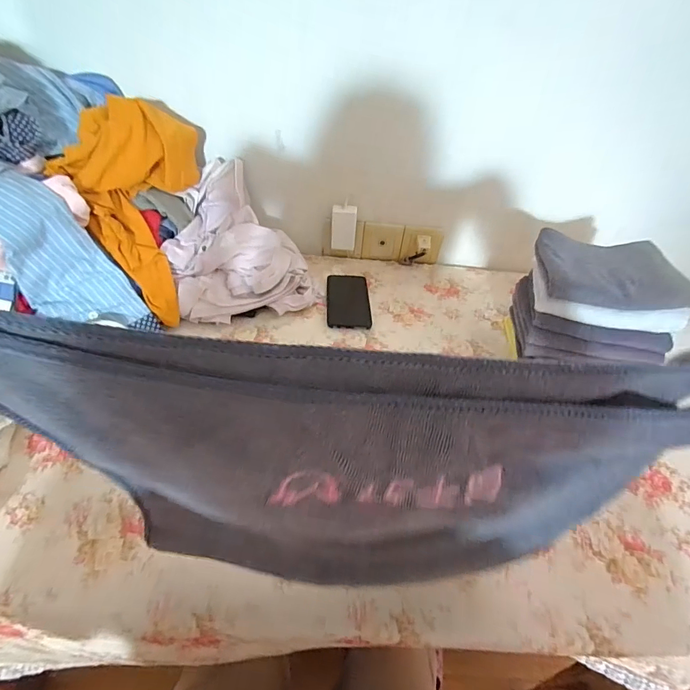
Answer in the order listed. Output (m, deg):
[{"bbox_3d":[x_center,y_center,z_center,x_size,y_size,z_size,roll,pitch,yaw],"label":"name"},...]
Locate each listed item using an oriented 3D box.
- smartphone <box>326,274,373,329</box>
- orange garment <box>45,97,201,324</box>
[{"bbox_3d":[0.006,-0.087,0.746,0.079,0.006,0.159,3,43,-5],"label":"smartphone"},{"bbox_3d":[-0.343,-0.221,0.634,0.165,0.242,0.257,1,41,-6],"label":"orange garment"}]

